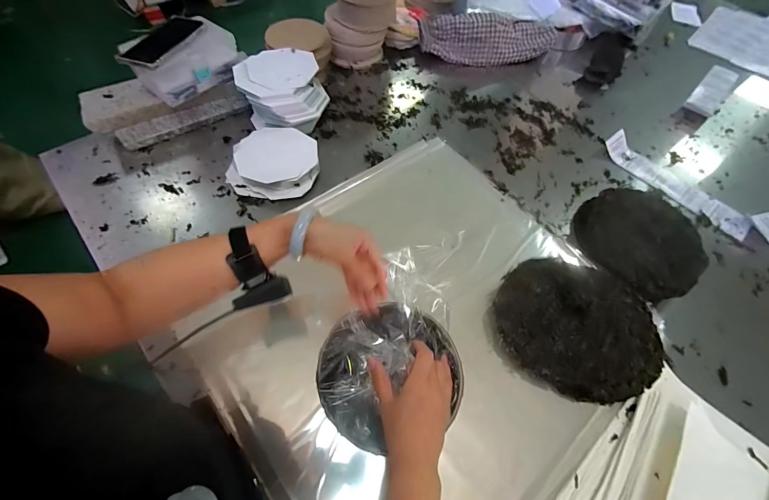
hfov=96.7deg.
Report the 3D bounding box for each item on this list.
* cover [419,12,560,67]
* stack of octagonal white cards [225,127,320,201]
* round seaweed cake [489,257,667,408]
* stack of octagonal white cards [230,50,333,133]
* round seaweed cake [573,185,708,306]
[{"bbox_3d":[0.278,-0.565,0.914,0.363,0.085,0.090,-4,59,-6],"label":"cover"},{"bbox_3d":[-0.217,-0.178,0.682,0.172,0.051,0.154,8,58,1],"label":"stack of octagonal white cards"},{"bbox_3d":[0.291,0.114,0.512,0.244,0.037,0.198,10,59,4],"label":"round seaweed cake"},{"bbox_3d":[-0.215,-0.332,0.732,0.164,0.111,0.161,-16,61,-12],"label":"stack of octagonal white cards"},{"bbox_3d":[0.469,-0.026,0.629,0.212,0.057,0.252,9,58,2],"label":"round seaweed cake"}]

